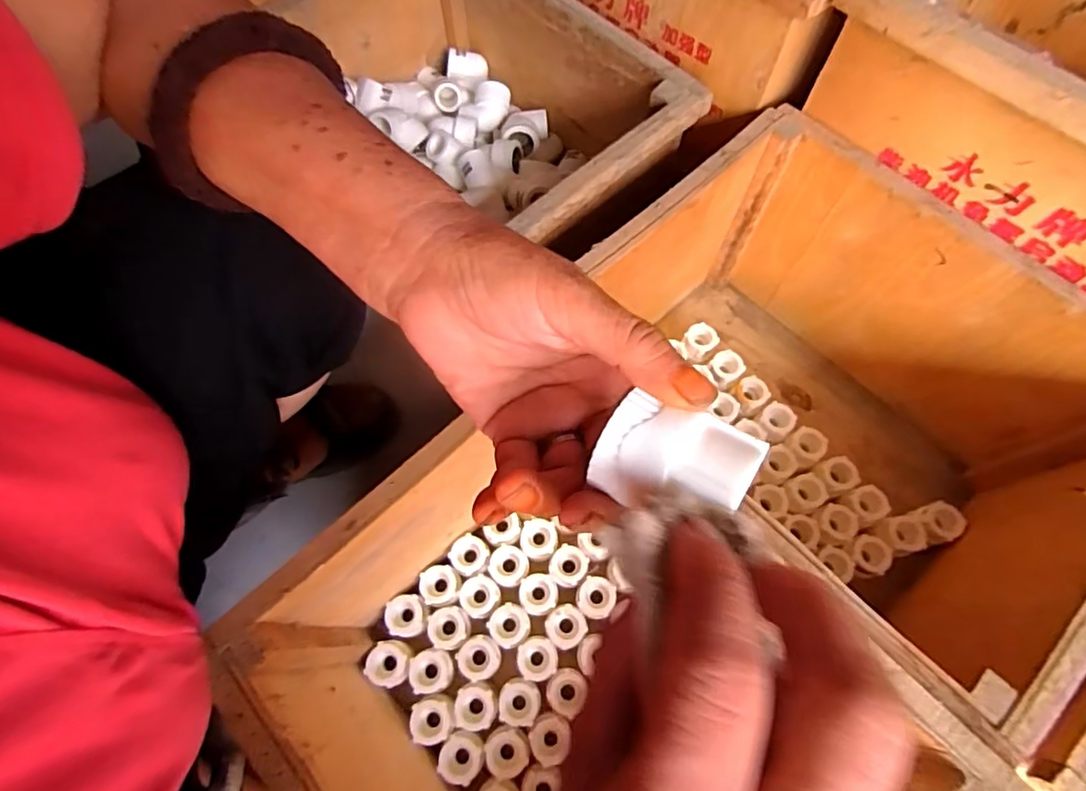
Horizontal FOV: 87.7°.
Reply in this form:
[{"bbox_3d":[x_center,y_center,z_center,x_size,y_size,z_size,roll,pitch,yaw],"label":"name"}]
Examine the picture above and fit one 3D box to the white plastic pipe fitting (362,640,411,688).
[{"bbox_3d":[-0.145,0.253,0.535,0.039,0.022,0.038,31,71,12],"label":"white plastic pipe fitting"}]

